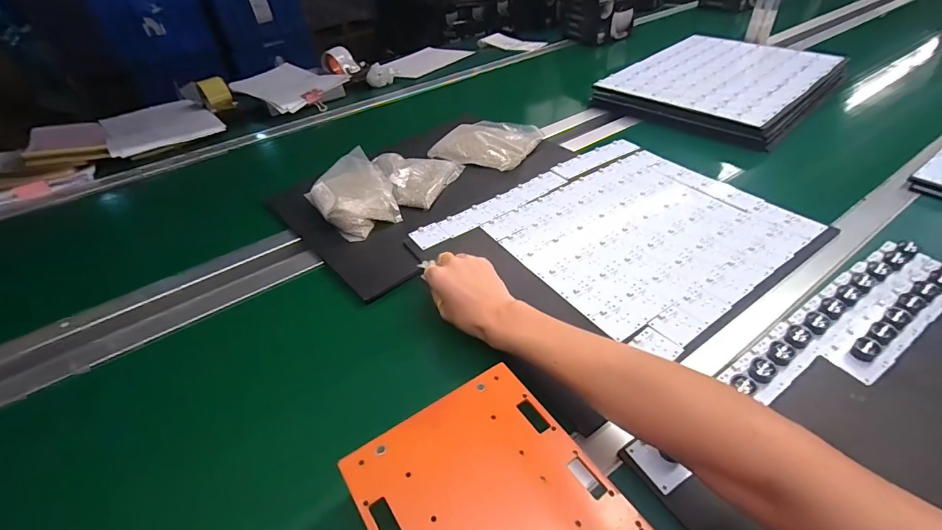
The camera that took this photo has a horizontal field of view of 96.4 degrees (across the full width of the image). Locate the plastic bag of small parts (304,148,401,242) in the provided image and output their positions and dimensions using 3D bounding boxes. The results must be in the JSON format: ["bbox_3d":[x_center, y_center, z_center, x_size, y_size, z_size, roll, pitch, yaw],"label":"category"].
[{"bbox_3d":[-0.193,-0.111,0.686,0.118,0.064,0.169,-25,45,-21],"label":"plastic bag of small parts"}]

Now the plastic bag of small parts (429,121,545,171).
[{"bbox_3d":[0.031,-0.239,0.808,0.182,0.028,0.165,16,46,23],"label":"plastic bag of small parts"}]

